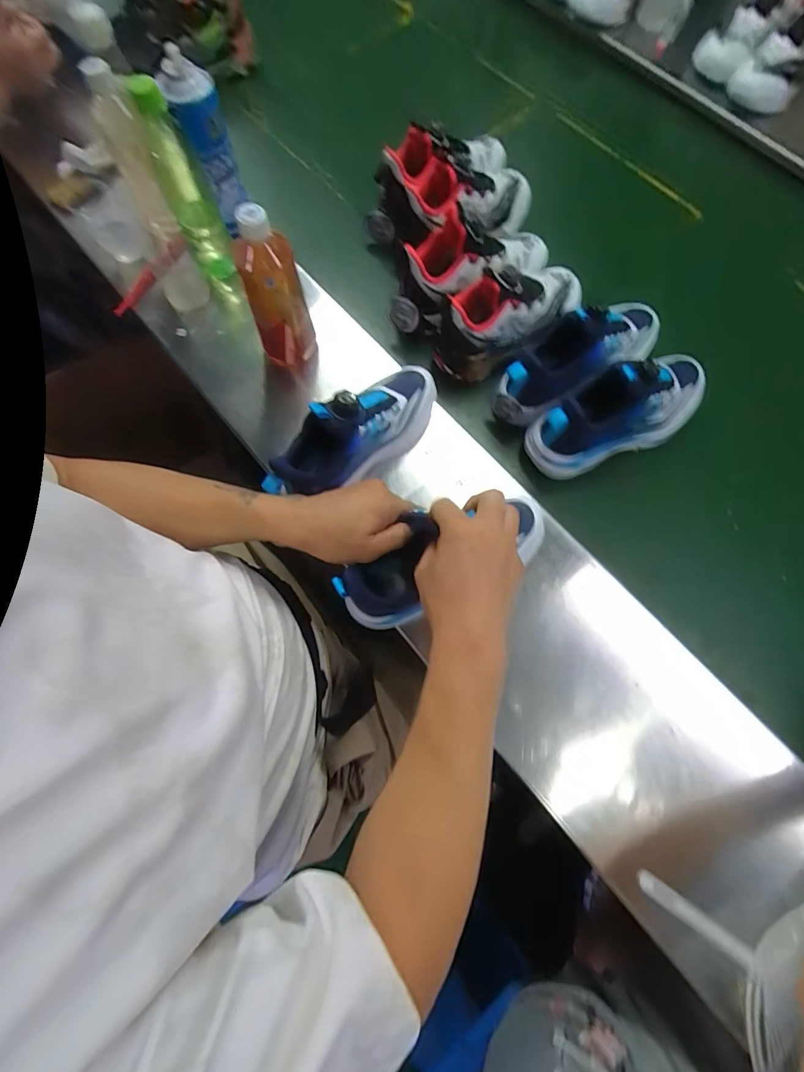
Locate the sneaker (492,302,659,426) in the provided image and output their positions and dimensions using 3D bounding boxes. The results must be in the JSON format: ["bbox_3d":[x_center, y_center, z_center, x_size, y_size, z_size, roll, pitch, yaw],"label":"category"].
[{"bbox_3d":[0.247,-0.256,0.581,0.274,0.108,0.086,-31,75,-9],"label":"sneaker"}]

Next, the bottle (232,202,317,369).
[{"bbox_3d":[-0.156,-0.296,0.527,0.068,0.182,0.061,-17,73,-5],"label":"bottle"}]

